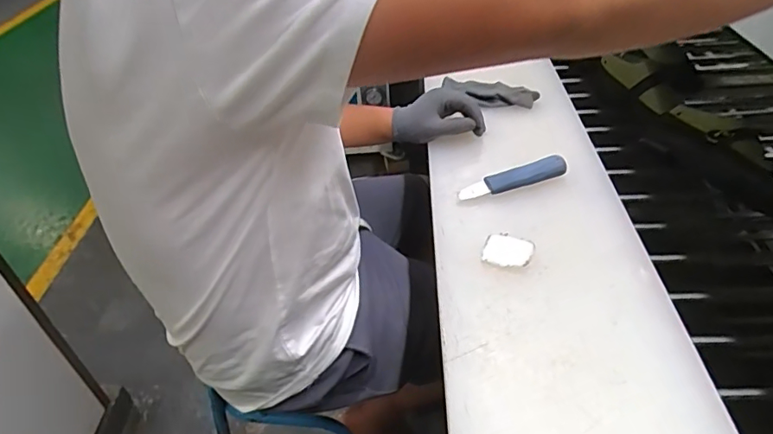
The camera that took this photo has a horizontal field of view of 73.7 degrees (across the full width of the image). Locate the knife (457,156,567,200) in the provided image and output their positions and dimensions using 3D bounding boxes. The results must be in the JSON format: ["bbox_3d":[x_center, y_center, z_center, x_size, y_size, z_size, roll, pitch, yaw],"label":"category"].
[{"bbox_3d":[0.171,-0.054,0.700,0.152,0.016,0.029,-15,41,-10],"label":"knife"}]

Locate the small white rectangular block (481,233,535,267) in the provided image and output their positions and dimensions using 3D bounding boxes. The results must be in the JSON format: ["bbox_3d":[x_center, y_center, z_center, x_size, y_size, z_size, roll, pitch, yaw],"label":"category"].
[{"bbox_3d":[0.144,0.039,0.608,0.056,0.005,0.050,10,43,18],"label":"small white rectangular block"}]

